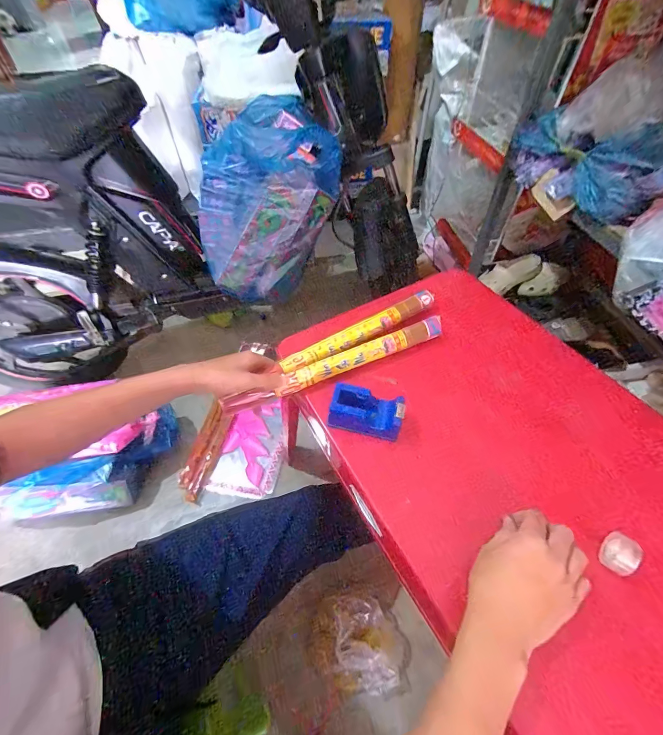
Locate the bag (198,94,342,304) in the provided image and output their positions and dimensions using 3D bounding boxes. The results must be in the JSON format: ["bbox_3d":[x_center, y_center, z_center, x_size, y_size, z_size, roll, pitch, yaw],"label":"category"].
[{"bbox_3d":[-0.155,-0.392,0.871,0.352,0.426,0.143,-24,56,-17],"label":"bag"}]

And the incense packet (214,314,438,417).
[{"bbox_3d":[0.016,-0.003,0.543,0.375,0.038,0.025,-22,55,-14],"label":"incense packet"}]

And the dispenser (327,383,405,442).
[{"bbox_3d":[0.049,0.063,0.486,0.099,0.046,0.056,9,53,7],"label":"dispenser"}]

